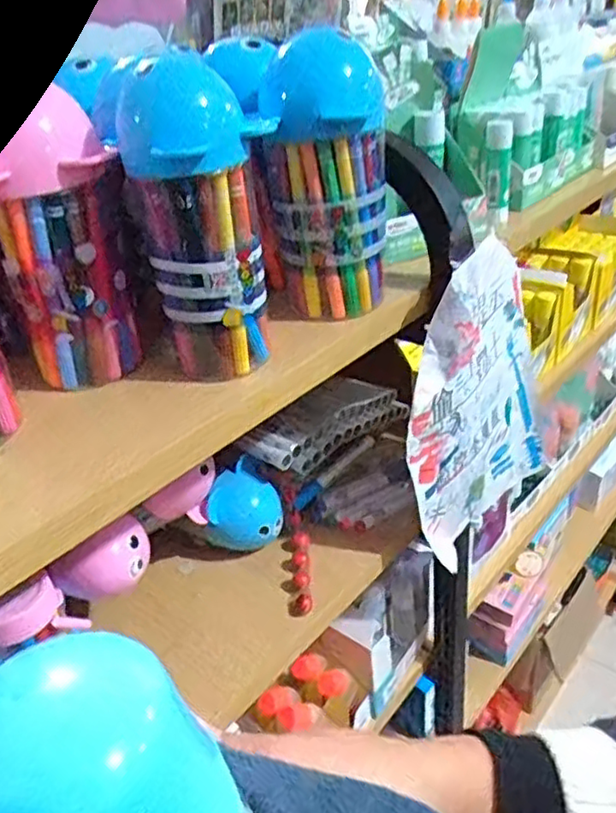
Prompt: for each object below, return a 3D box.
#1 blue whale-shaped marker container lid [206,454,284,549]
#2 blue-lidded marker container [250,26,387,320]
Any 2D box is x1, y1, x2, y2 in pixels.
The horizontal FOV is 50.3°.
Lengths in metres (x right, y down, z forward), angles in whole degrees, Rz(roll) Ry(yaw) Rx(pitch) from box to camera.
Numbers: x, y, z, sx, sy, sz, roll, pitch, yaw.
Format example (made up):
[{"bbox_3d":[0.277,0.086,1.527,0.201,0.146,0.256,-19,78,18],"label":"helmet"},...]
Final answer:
[{"bbox_3d":[-0.060,0.099,0.649,0.066,0.055,0.067,1,33,13],"label":"blue whale-shaped marker container lid"},{"bbox_3d":[0.006,-0.172,0.508,0.102,0.194,0.090,-7,32,0],"label":"blue-lidded marker container"}]

